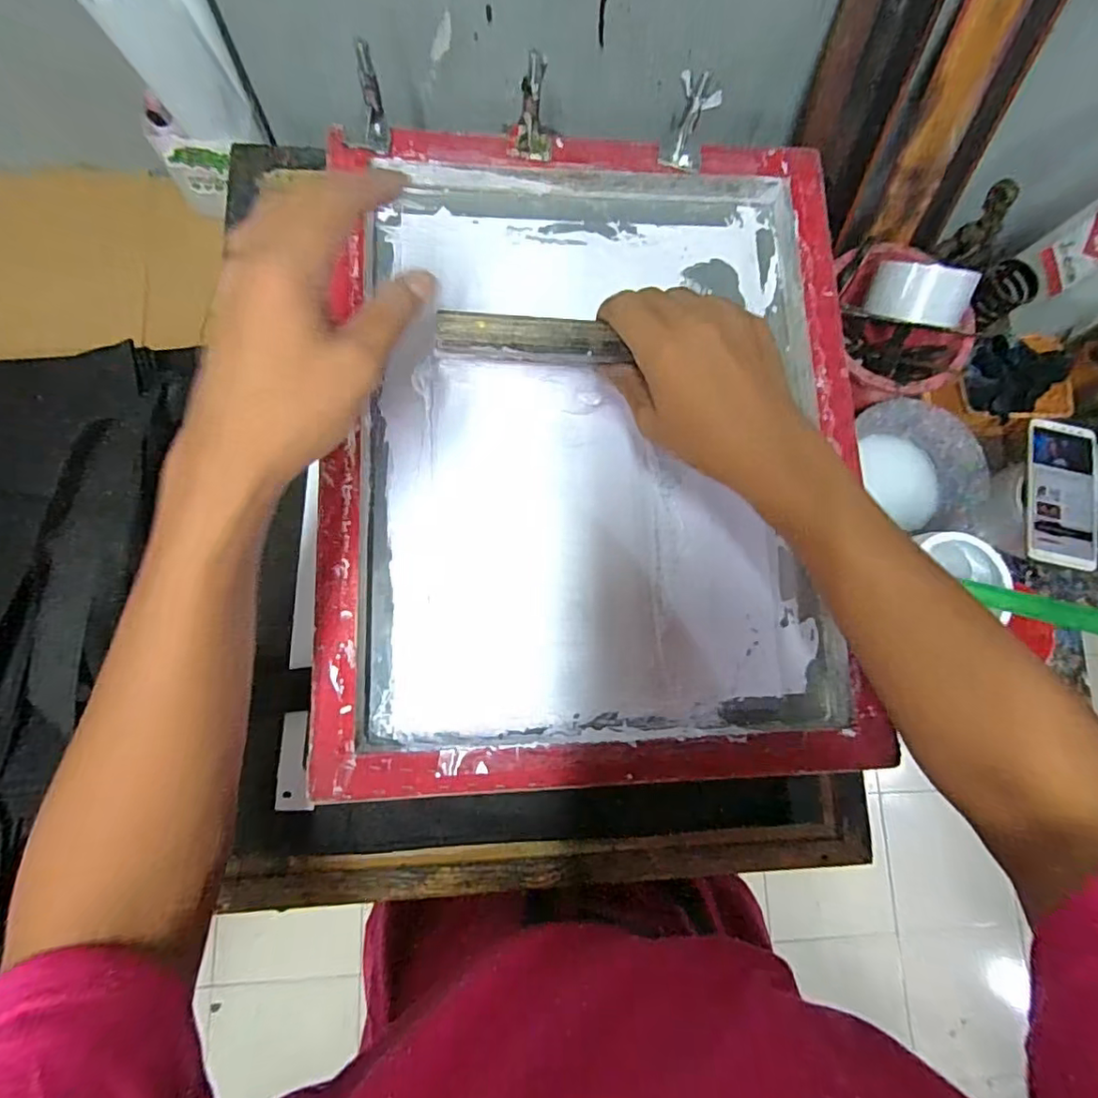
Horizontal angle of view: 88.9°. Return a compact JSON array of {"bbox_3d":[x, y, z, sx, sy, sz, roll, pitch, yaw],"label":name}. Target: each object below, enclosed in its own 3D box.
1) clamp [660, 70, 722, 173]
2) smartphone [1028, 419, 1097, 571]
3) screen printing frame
[{"bbox_3d":[0.115,-0.344,0.453,0.032,0.062,0.022,13,42,-3],"label":"clamp"},{"bbox_3d":[0.548,-0.057,0.593,0.082,0.015,0.156,11,76,1],"label":"smartphone"},{"bbox_3d":[0.035,-0.083,0.433,0.390,0.046,0.493,0,82,-5],"label":"screen printing frame"}]

